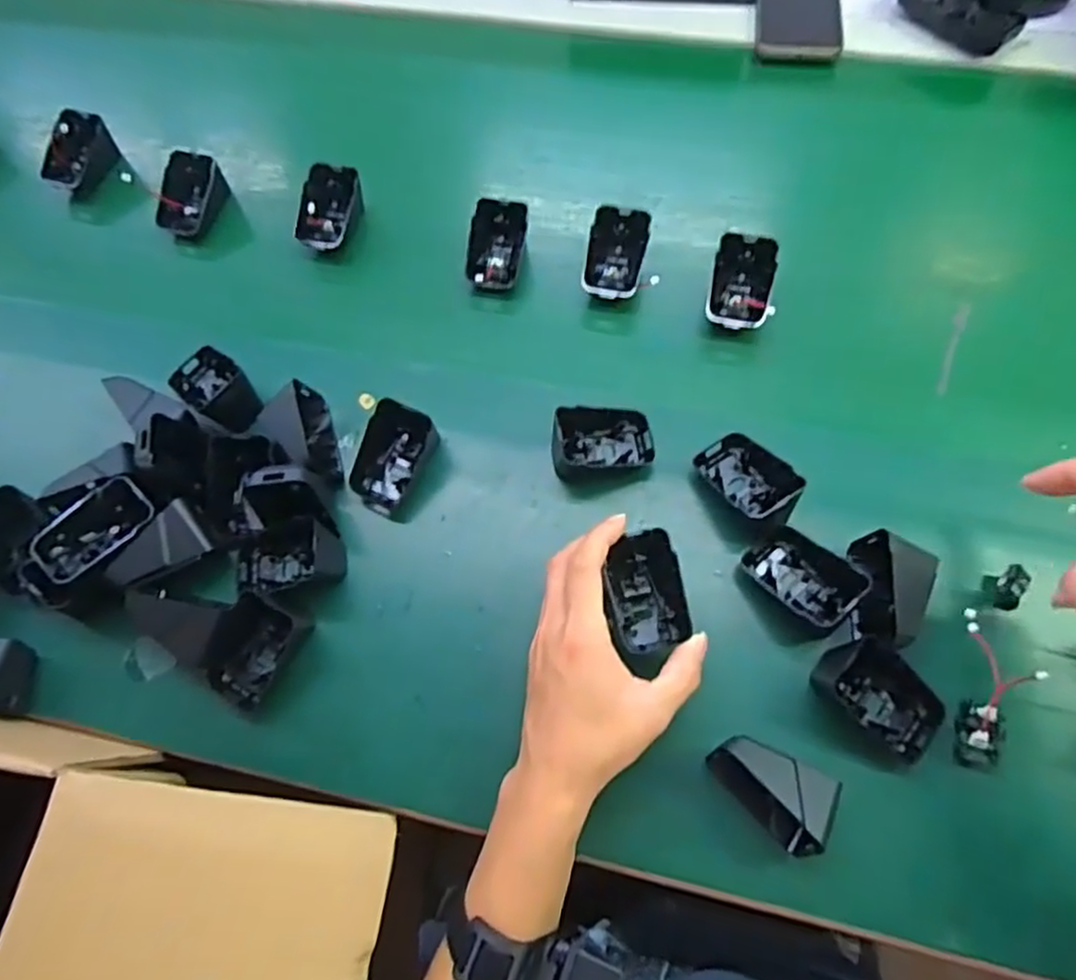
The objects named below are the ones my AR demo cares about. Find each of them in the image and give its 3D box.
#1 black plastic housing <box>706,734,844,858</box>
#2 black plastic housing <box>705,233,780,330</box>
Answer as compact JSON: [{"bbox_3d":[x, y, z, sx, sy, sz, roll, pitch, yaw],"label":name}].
[{"bbox_3d":[0.127,0.167,0.391,0.064,0.049,0.041,24,70,13],"label":"black plastic housing"},{"bbox_3d":[0.150,-0.151,0.517,0.044,0.030,0.066,12,68,8],"label":"black plastic housing"}]

